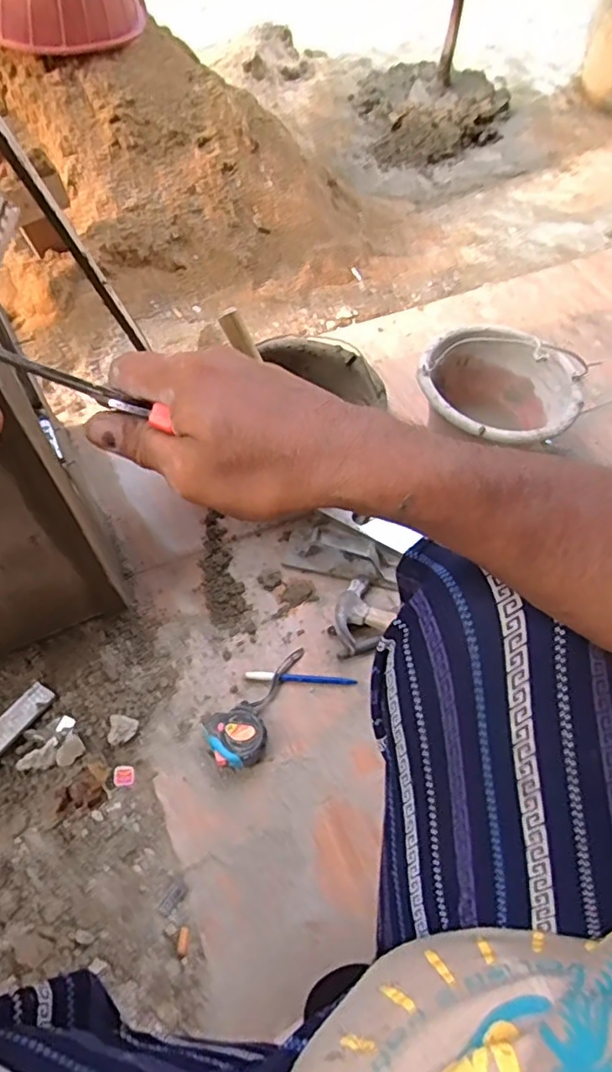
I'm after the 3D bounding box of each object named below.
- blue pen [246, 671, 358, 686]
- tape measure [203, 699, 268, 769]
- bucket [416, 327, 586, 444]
[{"bbox_3d":[-0.006,0.193,0.789,0.148,0.006,0.011,3,59,-1],"label":"blue pen"},{"bbox_3d":[-0.085,0.254,0.727,0.067,0.038,0.071,-24,63,-16],"label":"tape measure"},{"bbox_3d":[0.295,-0.210,0.948,0.242,0.147,0.239,1,59,-2],"label":"bucket"}]

